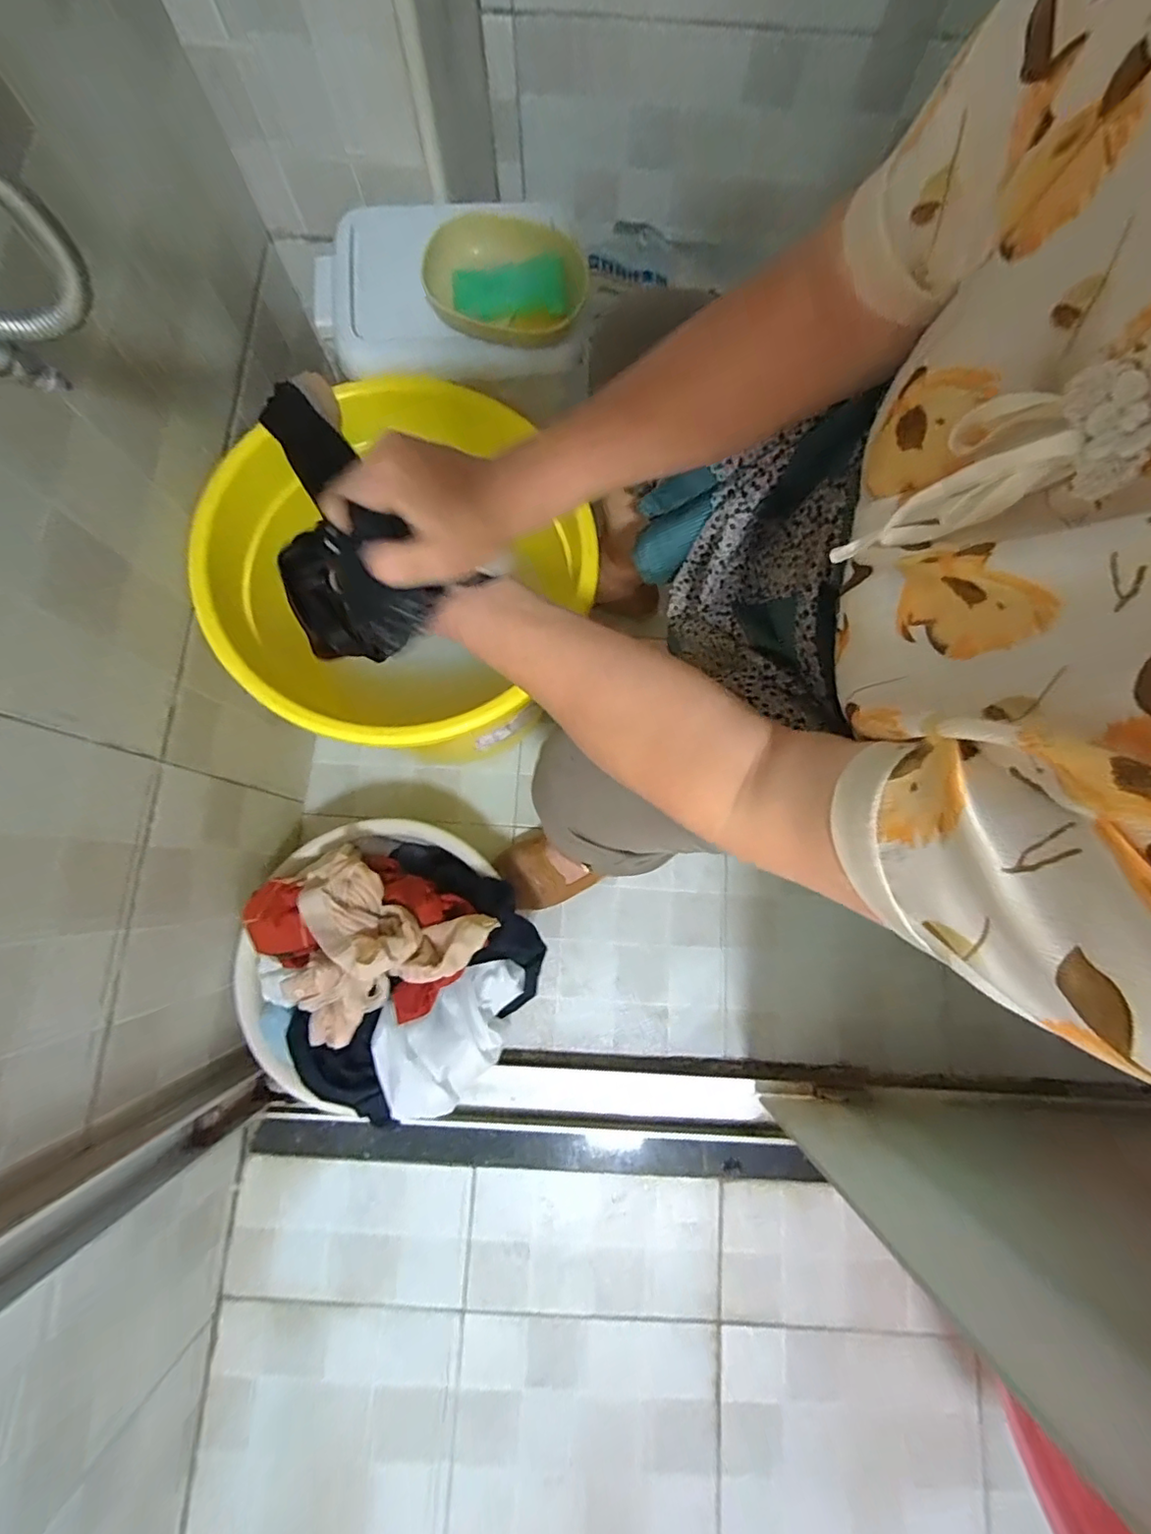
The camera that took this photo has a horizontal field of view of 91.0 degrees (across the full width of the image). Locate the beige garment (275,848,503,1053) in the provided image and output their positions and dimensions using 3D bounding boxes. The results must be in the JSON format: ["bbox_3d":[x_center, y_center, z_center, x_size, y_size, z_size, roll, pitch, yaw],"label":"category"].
[{"bbox_3d":[-0.208,0.160,0.573,0.214,0.069,0.167,-31,81,-7],"label":"beige garment"}]

